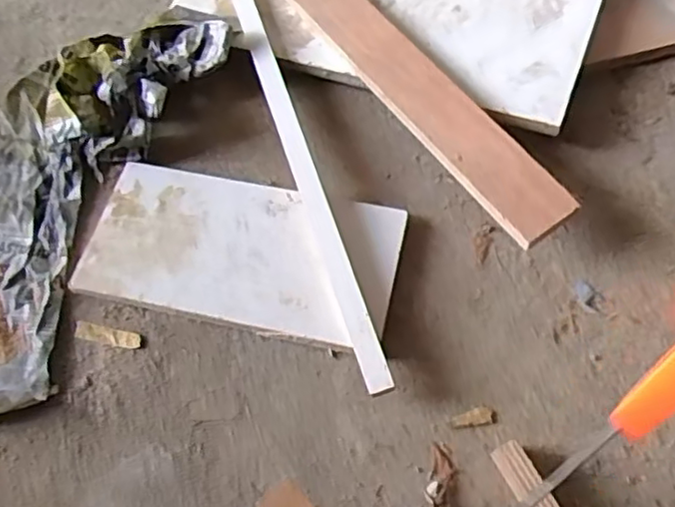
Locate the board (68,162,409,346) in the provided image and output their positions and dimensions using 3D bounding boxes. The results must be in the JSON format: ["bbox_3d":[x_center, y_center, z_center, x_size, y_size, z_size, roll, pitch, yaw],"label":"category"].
[{"bbox_3d":[-0.089,-0.002,0.579,0.276,0.020,0.136,9,66,7],"label":"board"}]

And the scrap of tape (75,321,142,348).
[{"bbox_3d":[-0.198,0.070,0.564,0.059,0.004,0.015,12,66,9],"label":"scrap of tape"}]

